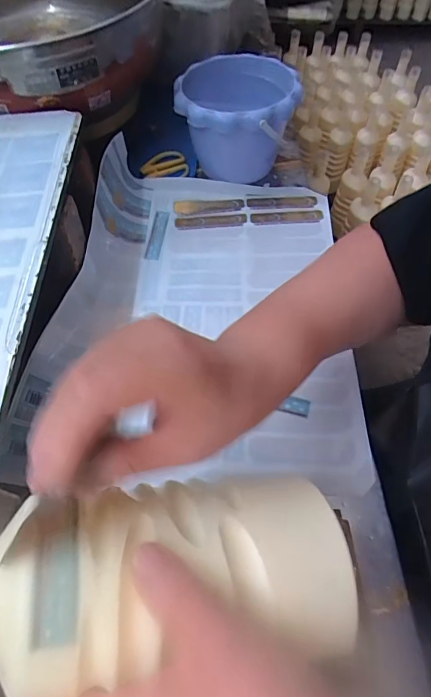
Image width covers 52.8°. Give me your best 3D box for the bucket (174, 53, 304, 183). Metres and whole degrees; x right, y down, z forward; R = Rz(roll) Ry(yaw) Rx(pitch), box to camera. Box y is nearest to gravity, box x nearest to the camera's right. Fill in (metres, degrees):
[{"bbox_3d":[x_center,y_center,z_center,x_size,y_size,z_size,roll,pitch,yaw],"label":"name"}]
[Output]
[{"bbox_3d":[0.032,-0.296,0.577,0.145,0.117,0.143,1,56,-1],"label":"bucket"}]

